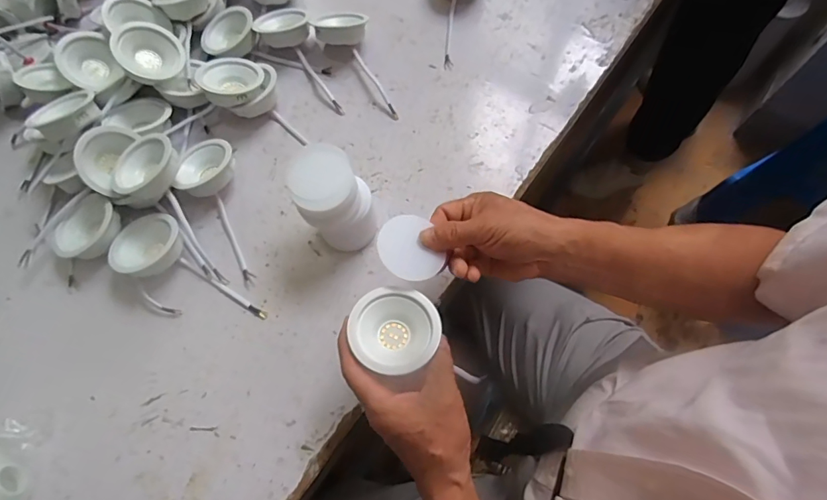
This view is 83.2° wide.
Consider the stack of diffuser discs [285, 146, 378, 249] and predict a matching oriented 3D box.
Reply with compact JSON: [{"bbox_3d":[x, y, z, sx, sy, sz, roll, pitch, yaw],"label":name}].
[{"bbox_3d":[-0.075,-0.048,0.455,0.066,0.095,0.068,-19,68,-5],"label":"stack of diffuser discs"}]

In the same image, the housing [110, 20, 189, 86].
[{"bbox_3d":[-0.304,-0.221,0.533,0.068,0.033,0.068,-40,100,-33],"label":"housing"}]

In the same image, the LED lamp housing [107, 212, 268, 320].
[{"bbox_3d":[-0.221,0.010,0.471,0.165,0.031,0.068,14,69,9],"label":"LED lamp housing"}]

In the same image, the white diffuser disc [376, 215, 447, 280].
[{"bbox_3d":[-0.003,-0.001,0.389,0.049,0.004,0.056,-26,80,-13],"label":"white diffuser disc"}]

